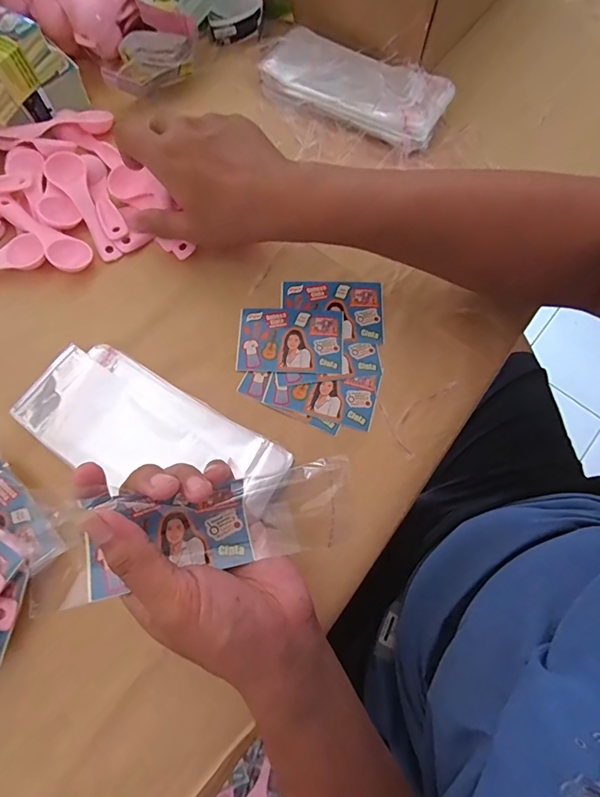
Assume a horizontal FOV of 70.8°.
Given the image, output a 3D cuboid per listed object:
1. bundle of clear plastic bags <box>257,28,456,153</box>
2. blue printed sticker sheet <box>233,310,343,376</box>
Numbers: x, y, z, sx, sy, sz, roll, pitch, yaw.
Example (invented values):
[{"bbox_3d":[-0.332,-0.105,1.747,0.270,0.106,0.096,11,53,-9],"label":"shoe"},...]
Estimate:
[{"bbox_3d":[0.056,-0.320,0.431,0.189,0.025,0.083,31,74,11],"label":"bundle of clear plastic bags"},{"bbox_3d":[-0.007,-0.050,0.366,0.090,0.004,0.063,2,71,2],"label":"blue printed sticker sheet"}]

